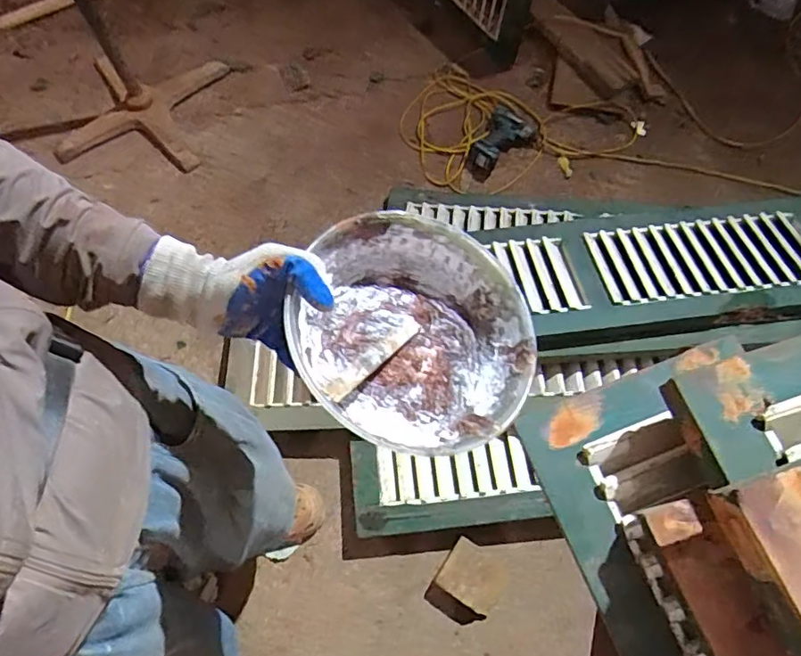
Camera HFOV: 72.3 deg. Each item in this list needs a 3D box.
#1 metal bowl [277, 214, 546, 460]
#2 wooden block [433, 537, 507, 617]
[{"bbox_3d":[0.011,0.003,0.470,0.200,0.071,0.200,6,66,-13],"label":"metal bowl"},{"bbox_3d":[0.154,0.527,1.168,0.129,0.049,0.114,31,72,12],"label":"wooden block"}]

